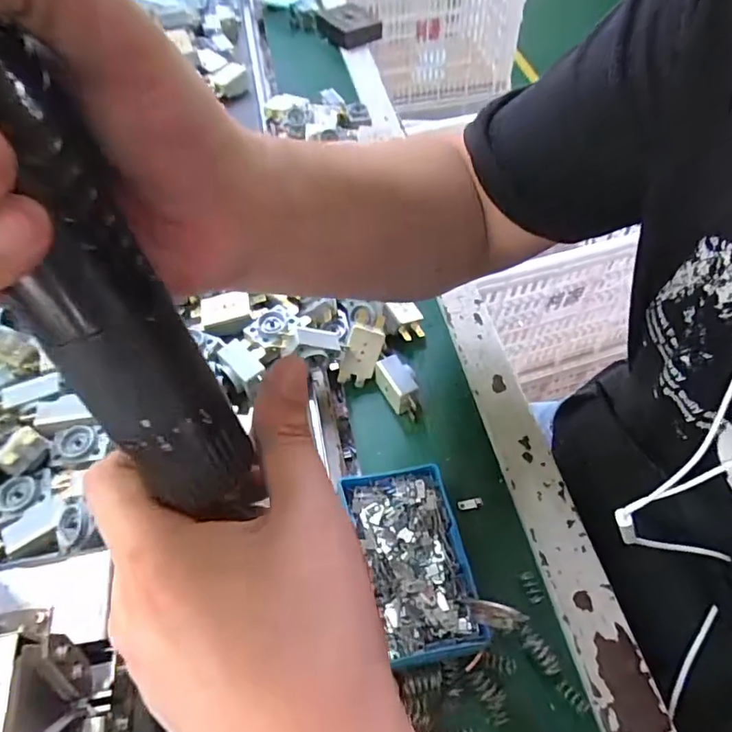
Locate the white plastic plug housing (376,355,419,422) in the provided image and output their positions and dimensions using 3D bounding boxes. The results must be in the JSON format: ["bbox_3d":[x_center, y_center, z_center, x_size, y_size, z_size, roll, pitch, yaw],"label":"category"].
[{"bbox_3d":[0.026,0.017,0.420,0.022,0.029,0.046,-25,58,-17],"label":"white plastic plug housing"}]

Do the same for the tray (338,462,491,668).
[{"bbox_3d":[0.028,0.122,0.342,0.065,0.022,0.114,-10,54,-7],"label":"tray"}]

